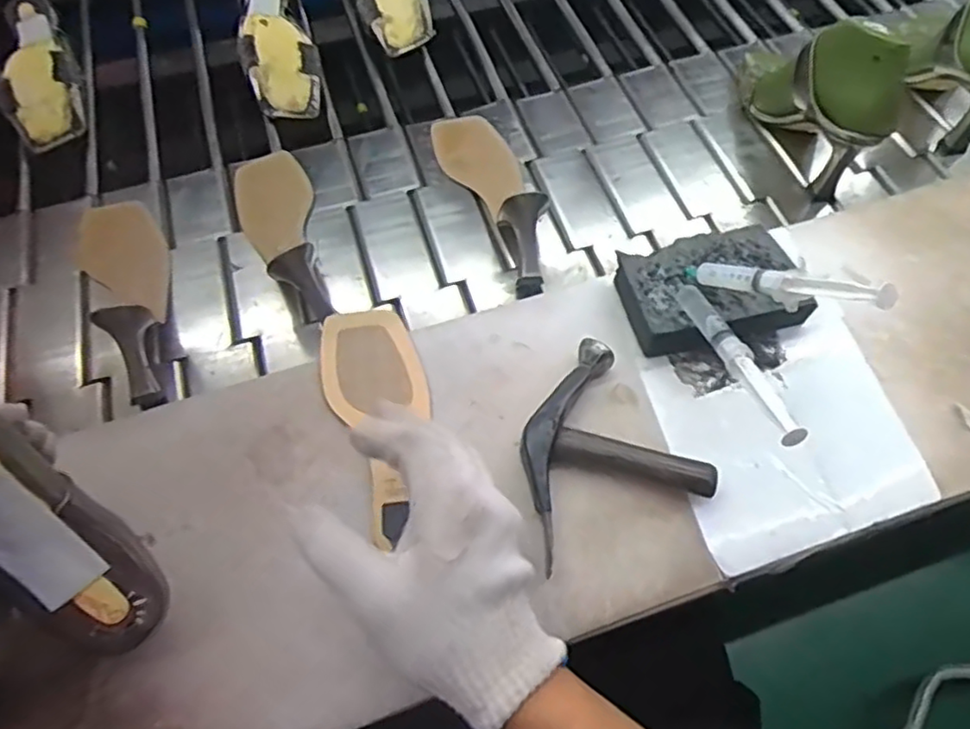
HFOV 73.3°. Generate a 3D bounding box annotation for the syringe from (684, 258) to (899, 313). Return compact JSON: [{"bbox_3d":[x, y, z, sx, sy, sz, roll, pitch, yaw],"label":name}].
[{"bbox_3d":[0.187,-0.054,0.433,0.024,0.019,0.167,-32,25,-16],"label":"syringe"}]

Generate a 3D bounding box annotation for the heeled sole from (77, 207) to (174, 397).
[{"bbox_3d":[-0.323,-0.071,0.603,0.079,0.074,0.243,-27,49,-14],"label":"heeled sole"}]

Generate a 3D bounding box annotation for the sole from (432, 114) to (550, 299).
[{"bbox_3d":[0.011,-0.181,0.636,0.074,0.058,0.242,-18,62,-9],"label":"sole"}]

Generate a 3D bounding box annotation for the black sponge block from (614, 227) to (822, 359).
[{"bbox_3d":[0.177,-0.060,0.515,0.136,0.044,0.086,-14,62,-7],"label":"black sponge block"}]

